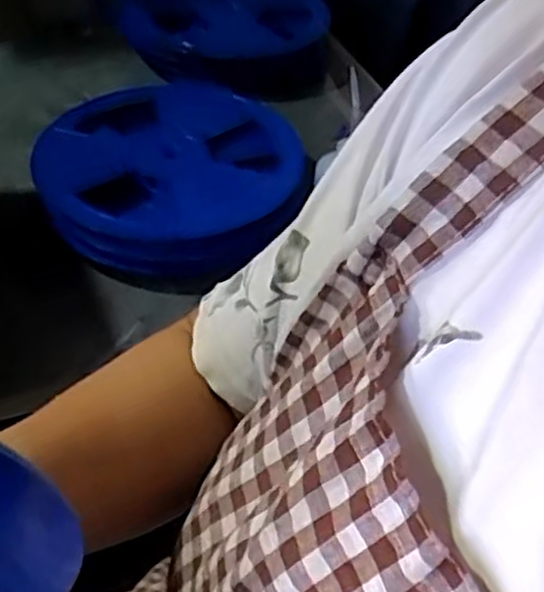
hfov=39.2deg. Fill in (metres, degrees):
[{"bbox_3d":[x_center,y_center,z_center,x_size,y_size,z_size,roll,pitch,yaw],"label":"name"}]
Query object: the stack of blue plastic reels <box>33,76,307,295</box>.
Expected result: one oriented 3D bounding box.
[{"bbox_3d":[-0.123,-0.151,0.956,0.331,0.083,0.329,-2,45,-4],"label":"stack of blue plastic reels"}]

